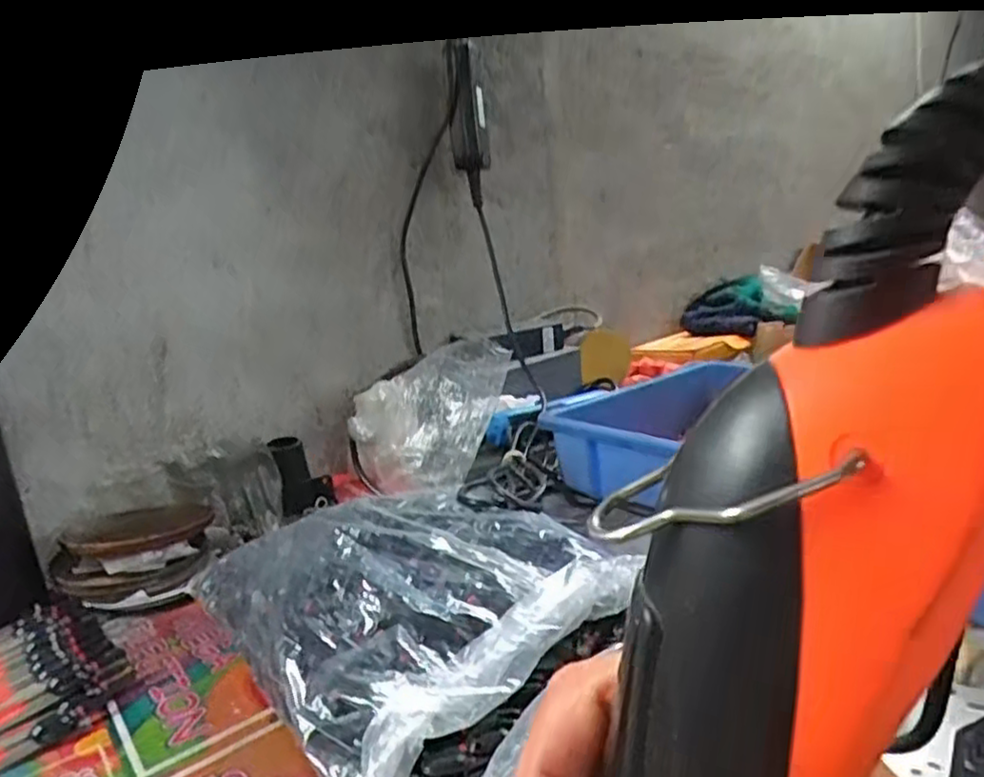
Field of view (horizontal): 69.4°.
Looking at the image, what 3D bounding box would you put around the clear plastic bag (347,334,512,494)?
[{"bbox_3d":[-0.060,0.027,0.695,0.157,0.123,0.119,-7,13,-8],"label":"clear plastic bag"}]

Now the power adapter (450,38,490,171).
[{"bbox_3d":[-0.022,-0.288,0.730,0.039,0.122,0.030,-7,35,-7],"label":"power adapter"}]

